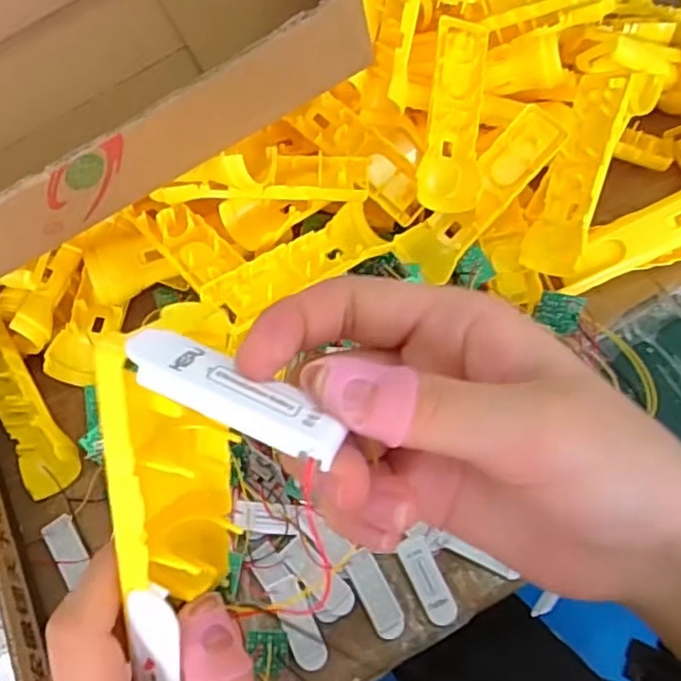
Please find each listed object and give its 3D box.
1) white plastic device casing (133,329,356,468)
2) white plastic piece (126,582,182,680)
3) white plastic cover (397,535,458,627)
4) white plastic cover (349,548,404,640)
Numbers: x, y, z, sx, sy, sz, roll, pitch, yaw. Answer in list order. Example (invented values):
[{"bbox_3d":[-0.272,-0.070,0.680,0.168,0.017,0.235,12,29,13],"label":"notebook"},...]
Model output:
[{"bbox_3d":[-0.027,0.014,0.157,0.053,0.008,0.020,26,39,8],"label":"white plastic device casing"},{"bbox_3d":[-0.056,0.094,0.198,0.017,0.045,0.004,5,21,6],"label":"white plastic piece"},{"bbox_3d":[0.058,0.159,0.431,0.021,0.006,0.056,-22,57,-8],"label":"white plastic cover"},{"bbox_3d":[0.024,0.166,0.427,0.019,0.009,0.055,-22,58,-9],"label":"white plastic cover"}]

